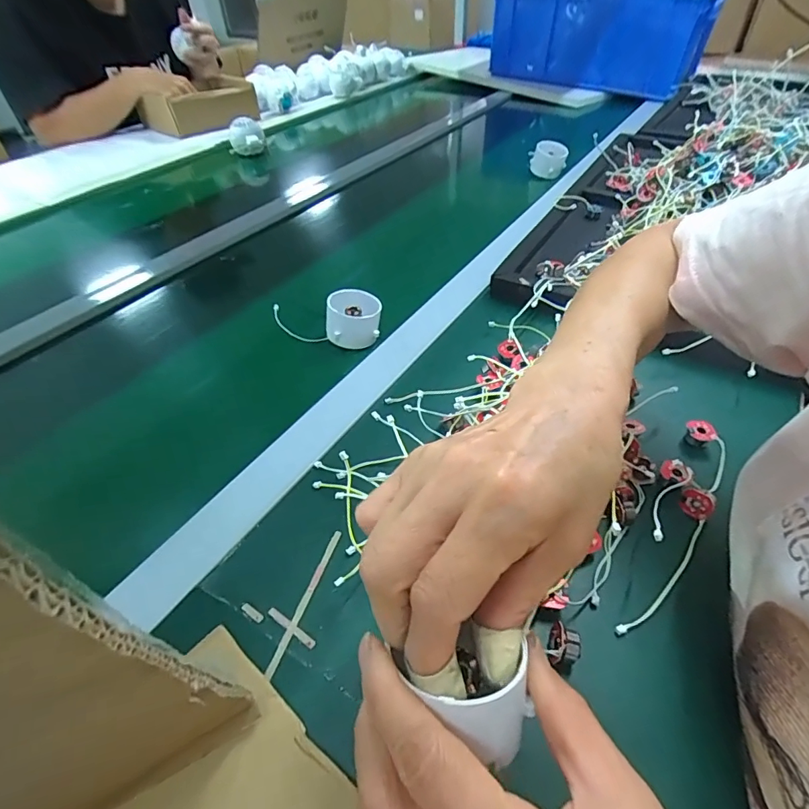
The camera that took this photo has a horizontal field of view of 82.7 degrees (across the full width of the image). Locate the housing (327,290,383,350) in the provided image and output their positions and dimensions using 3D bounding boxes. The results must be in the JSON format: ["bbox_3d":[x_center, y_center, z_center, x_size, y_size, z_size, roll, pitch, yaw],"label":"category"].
[{"bbox_3d":[-0.047,-0.082,0.438,0.048,0.040,0.047,2,45,-1],"label":"housing"}]

